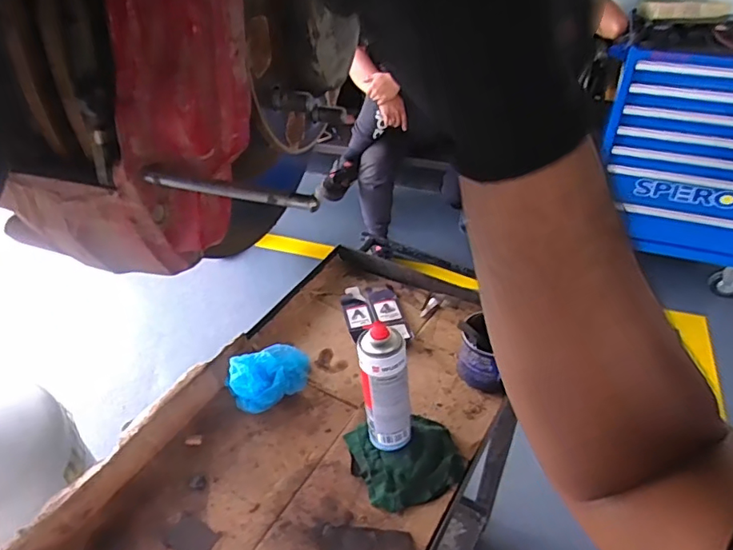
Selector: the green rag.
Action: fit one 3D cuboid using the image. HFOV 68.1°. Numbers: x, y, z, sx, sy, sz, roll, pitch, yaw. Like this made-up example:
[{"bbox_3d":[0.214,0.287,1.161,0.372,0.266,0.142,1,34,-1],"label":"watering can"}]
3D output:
[{"bbox_3d":[0.059,0.265,0.809,0.151,0.025,0.144,-16,42,-17],"label":"green rag"}]

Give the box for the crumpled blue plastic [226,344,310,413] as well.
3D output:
[{"bbox_3d":[-0.158,0.161,0.907,0.143,0.063,0.082,-25,45,-26],"label":"crumpled blue plastic"}]

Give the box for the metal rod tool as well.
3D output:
[{"bbox_3d":[-0.057,-0.036,0.227,0.077,0.006,0.006,9,41,12],"label":"metal rod tool"}]

